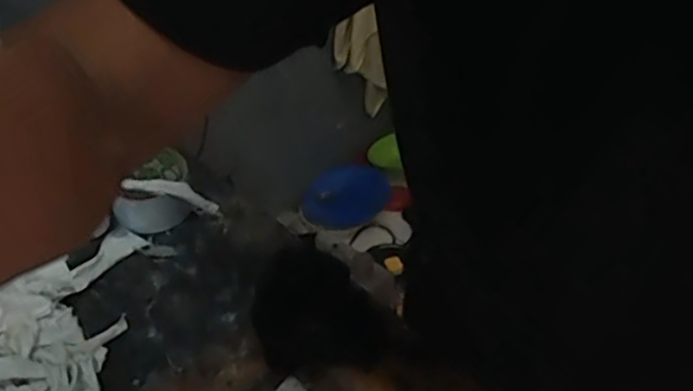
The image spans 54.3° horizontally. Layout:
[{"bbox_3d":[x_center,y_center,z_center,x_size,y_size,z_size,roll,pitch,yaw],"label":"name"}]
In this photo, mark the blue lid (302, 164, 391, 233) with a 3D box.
[{"bbox_3d":[-0.002,0.002,1.765,0.233,0.016,0.167,-28,71,-20],"label":"blue lid"}]

